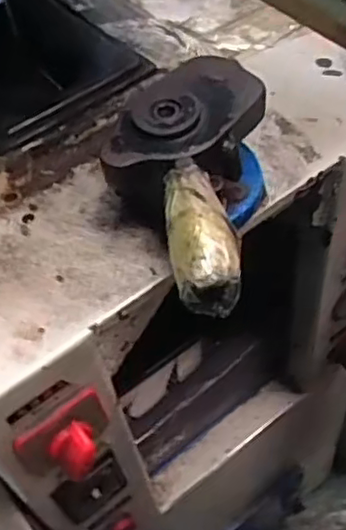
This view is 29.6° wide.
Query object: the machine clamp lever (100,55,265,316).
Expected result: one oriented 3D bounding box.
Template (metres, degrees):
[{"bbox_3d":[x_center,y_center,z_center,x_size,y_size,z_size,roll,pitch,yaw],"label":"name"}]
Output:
[{"bbox_3d":[0.006,-0.043,0.402,0.088,0.074,0.179,7,54,10],"label":"machine clamp lever"}]

